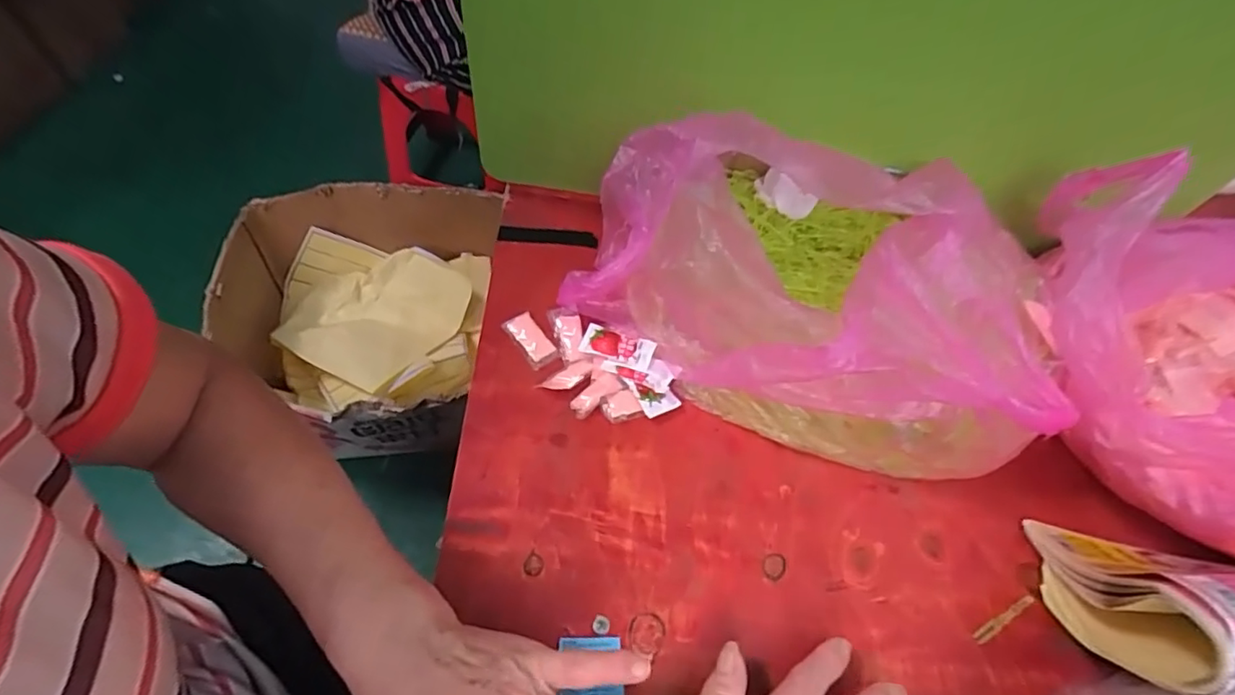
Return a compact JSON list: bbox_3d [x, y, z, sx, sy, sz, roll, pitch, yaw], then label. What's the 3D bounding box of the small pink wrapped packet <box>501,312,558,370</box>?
[{"bbox_3d":[-0.069,-0.007,0.461,0.023,0.008,0.047,-31,64,-22],"label":"small pink wrapped packet"}]

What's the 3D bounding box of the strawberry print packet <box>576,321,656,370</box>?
[{"bbox_3d":[0.000,-0.002,0.450,0.055,0.007,0.027,21,57,9],"label":"strawberry print packet"}]

